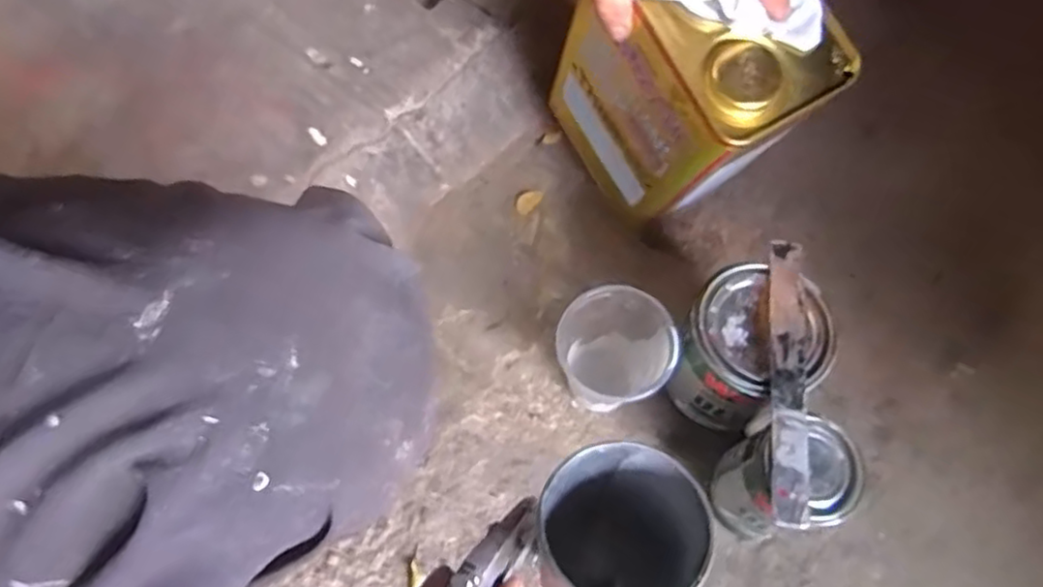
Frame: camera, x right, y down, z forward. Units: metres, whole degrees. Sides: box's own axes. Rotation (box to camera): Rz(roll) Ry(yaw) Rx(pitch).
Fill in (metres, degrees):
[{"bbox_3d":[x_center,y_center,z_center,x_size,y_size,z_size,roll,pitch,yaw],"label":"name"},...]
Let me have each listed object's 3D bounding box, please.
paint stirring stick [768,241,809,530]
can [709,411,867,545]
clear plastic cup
[{"bbox_3d":[0.186,0.056,0.478,0.023,0.006,0.202,6,65,5],"label":"paint stirring stick"},{"bbox_3d":[0.185,0.141,0.510,0.080,0.132,0.076,0,66,-1],"label":"can"},{"bbox_3d":[0.073,0.052,0.554,0.085,0.123,0.077,32,70,12],"label":"clear plastic cup"}]

